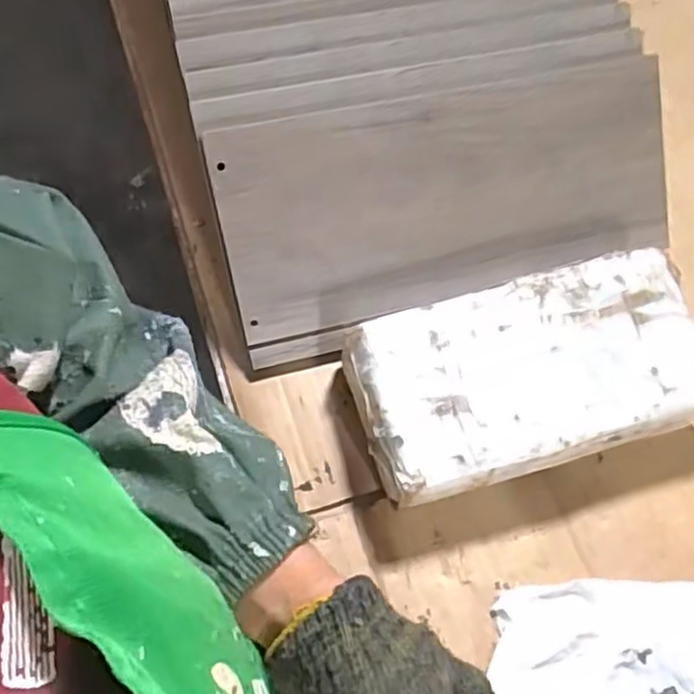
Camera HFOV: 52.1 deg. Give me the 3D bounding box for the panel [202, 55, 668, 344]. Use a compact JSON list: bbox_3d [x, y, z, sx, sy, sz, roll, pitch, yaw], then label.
[{"bbox_3d":[0.069,-0.093,0.448,0.289,0.017,0.124,-13,107,-10],"label":"panel"}]

